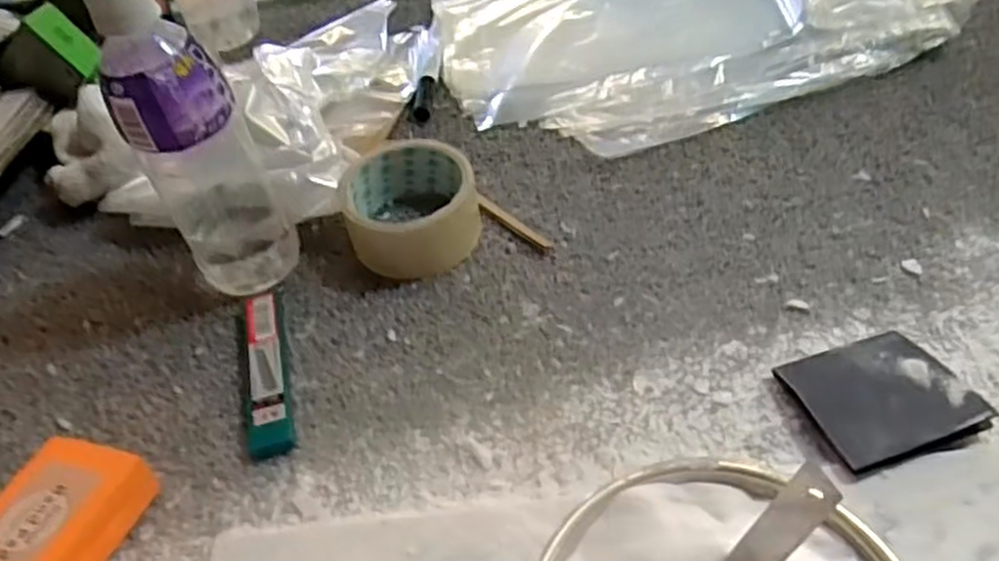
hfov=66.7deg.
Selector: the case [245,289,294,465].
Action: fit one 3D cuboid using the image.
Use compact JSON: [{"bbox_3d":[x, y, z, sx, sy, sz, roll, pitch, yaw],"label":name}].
[{"bbox_3d":[-0.137,0.053,0.450,0.024,0.011,0.113,-14,49,-5],"label":"case"}]

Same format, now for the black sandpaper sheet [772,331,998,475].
[{"bbox_3d":[0.195,0.058,0.391,0.077,0.015,0.071,-18,49,-9],"label":"black sandpaper sheet"}]

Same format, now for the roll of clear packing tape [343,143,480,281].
[{"bbox_3d":[-0.057,-0.050,0.508,0.085,0.041,0.090,-4,49,4],"label":"roll of clear packing tape"}]

